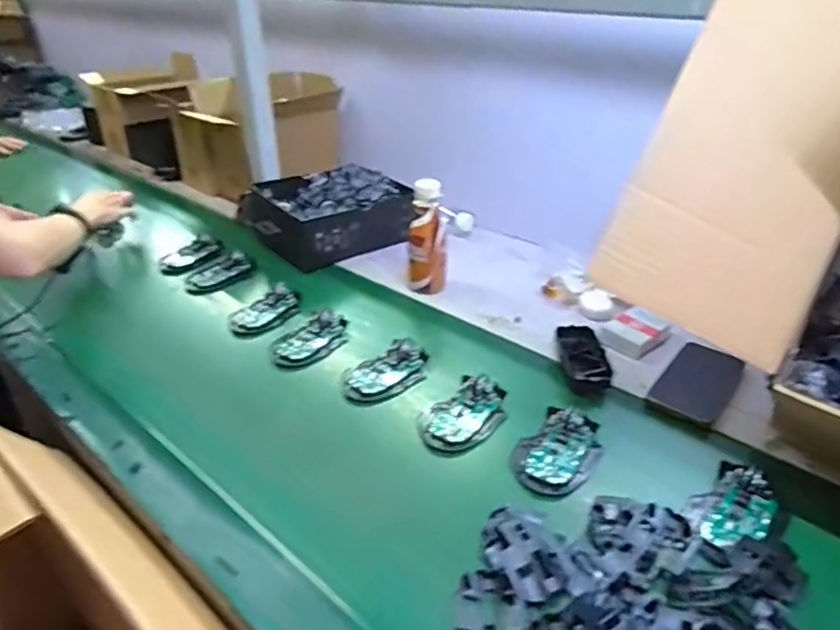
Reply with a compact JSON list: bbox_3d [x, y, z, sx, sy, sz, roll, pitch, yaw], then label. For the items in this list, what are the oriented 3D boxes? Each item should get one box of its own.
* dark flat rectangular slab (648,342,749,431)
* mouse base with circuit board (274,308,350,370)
[{"bbox_3d":[0.332,0.078,0.692,0.074,0.008,0.156,24,40,34],"label":"dark flat rectangular slab"},{"bbox_3d":[-0.139,0.031,0.759,0.110,0.025,0.067,-27,40,-35],"label":"mouse base with circuit board"}]

